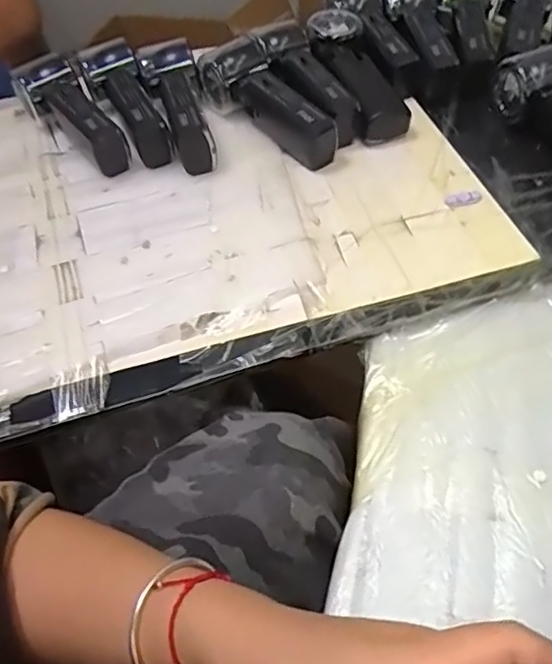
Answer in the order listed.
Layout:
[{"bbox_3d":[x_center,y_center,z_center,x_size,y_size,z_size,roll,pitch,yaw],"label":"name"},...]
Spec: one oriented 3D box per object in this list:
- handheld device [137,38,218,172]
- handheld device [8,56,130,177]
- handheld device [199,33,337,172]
[{"bbox_3d":[-0.089,-0.208,0.542,0.052,0.051,0.146,-14,53,-6],"label":"handheld device"},{"bbox_3d":[-0.187,-0.198,0.544,0.056,0.052,0.142,-31,56,-17],"label":"handheld device"},{"bbox_3d":[-0.009,-0.206,0.537,0.064,0.051,0.153,-26,55,-14],"label":"handheld device"}]

